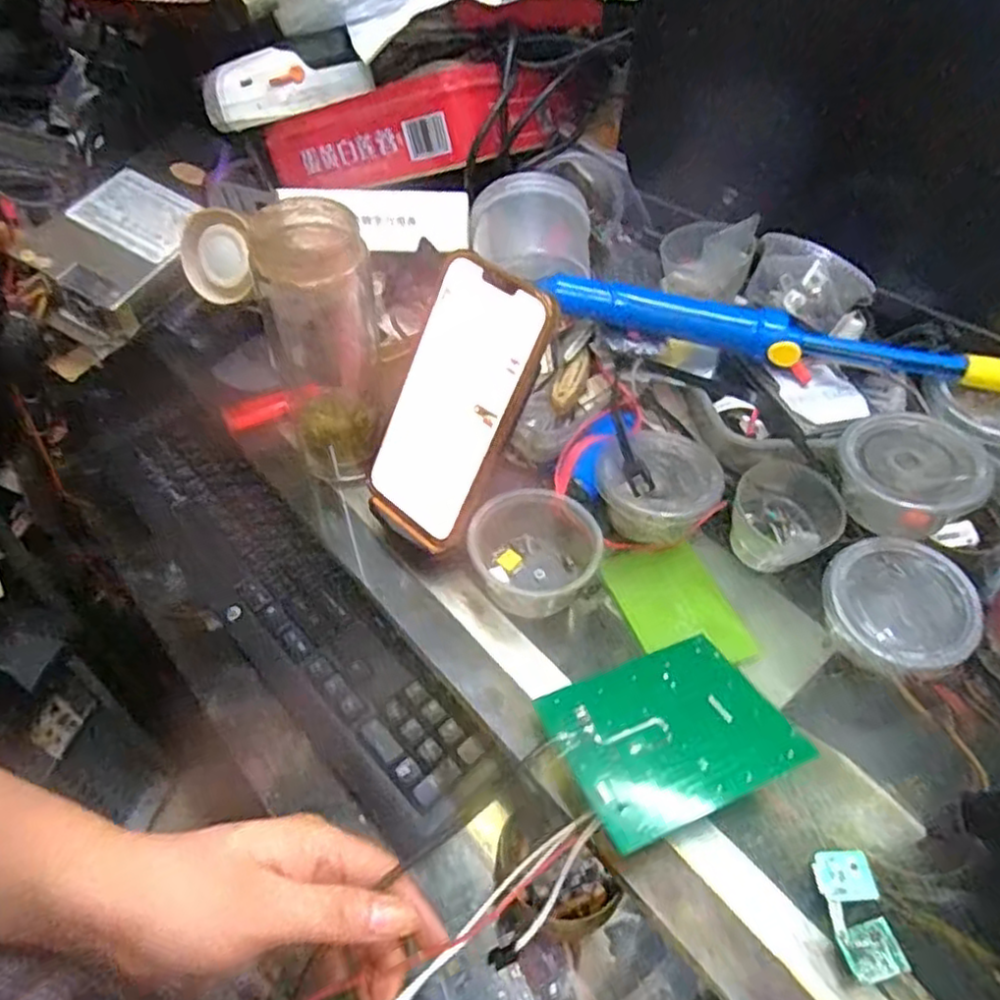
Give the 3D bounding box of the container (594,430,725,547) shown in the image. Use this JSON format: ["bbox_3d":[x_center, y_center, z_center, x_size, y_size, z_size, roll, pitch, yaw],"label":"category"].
[{"bbox_3d":[0.103,-0.008,0.465,0.067,0.049,0.066,1,49,-1],"label":"container"}]

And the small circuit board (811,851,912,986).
[{"bbox_3d":[0.161,0.186,0.319,0.025,0.004,0.052,-13,44,9],"label":"small circuit board"}]

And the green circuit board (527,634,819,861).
[{"bbox_3d":[0.086,0.117,0.362,0.111,0.006,0.090,-17,38,-19],"label":"green circuit board"}]

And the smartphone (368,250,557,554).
[{"bbox_3d":[-0.026,-0.053,0.417,0.078,0.167,0.018,39,26,27],"label":"smartphone"}]

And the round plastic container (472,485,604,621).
[{"bbox_3d":[0.021,0.033,0.434,0.070,0.046,0.066,1,49,-1],"label":"round plastic container"}]

